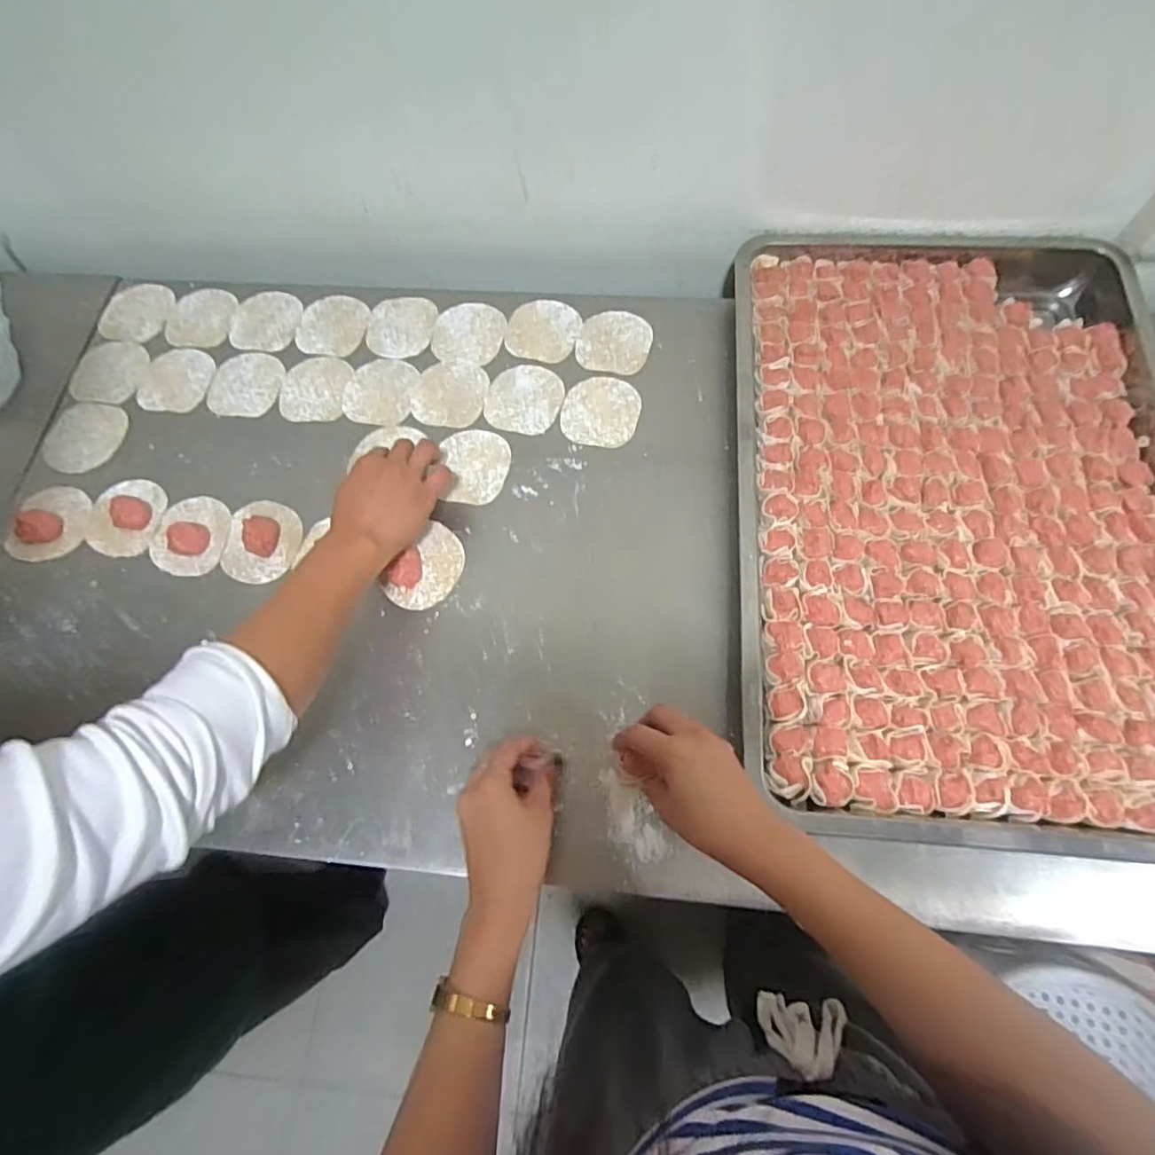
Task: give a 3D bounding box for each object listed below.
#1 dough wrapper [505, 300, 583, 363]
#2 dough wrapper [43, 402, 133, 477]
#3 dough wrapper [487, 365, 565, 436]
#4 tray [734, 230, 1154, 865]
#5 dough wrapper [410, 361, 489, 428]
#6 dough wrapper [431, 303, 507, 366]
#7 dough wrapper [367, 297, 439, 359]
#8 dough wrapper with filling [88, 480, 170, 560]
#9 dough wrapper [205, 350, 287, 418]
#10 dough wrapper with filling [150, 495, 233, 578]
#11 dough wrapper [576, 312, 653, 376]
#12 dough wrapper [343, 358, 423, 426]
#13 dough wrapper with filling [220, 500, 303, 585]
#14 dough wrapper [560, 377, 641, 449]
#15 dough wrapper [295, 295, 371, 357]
[{"bbox_3d":[-0.040,-0.278,0.679,0.081,0.004,0.085,0,70,1],"label":"dough wrapper"},{"bbox_3d":[-0.531,-0.150,0.648,0.075,0.006,0.086,10,67,0],"label":"dough wrapper"},{"bbox_3d":[-0.056,-0.192,0.644,0.079,0.004,0.084,0,70,1],"label":"dough wrapper"},{"bbox_3d":[0.344,-0.077,0.561,0.392,0.054,0.598,3,69,4],"label":"tray"},{"bbox_3d":[-0.138,-0.200,0.653,0.080,0.004,0.081,0,70,1],"label":"dough wrapper"},{"bbox_3d":[-0.121,-0.278,0.681,0.077,0.004,0.087,6,66,2],"label":"dough wrapper"},{"bbox_3d":[-0.199,-0.287,0.685,0.074,0.004,0.085,5,70,3],"label":"dough wrapper"},{"bbox_3d":[-0.460,-0.065,0.608,0.072,0.012,0.084,15,71,7],"label":"dough wrapper with filling"},{"bbox_3d":[-0.366,-0.214,0.670,0.077,0.004,0.083,0,70,1],"label":"dough wrapper"},{"bbox_3d":[-0.384,-0.045,0.594,0.080,0.018,0.081,0,70,1],"label":"dough wrapper with filling"},{"bbox_3d":[0.041,-0.261,0.667,0.080,0.004,0.083,-1,69,2],"label":"dough wrapper"},{"bbox_3d":[-0.215,-0.204,0.656,0.075,0.004,0.084,10,70,5],"label":"dough wrapper"},{"bbox_3d":[-0.312,-0.038,0.591,0.071,0.022,0.083,2,70,2],"label":"dough wrapper with filling"},{"bbox_3d":[0.025,-0.176,0.633,0.080,0.004,0.085,-1,69,2],"label":"dough wrapper"},{"bbox_3d":[-0.280,-0.291,0.692,0.079,0.004,0.083,0,70,1],"label":"dough wrapper"}]

